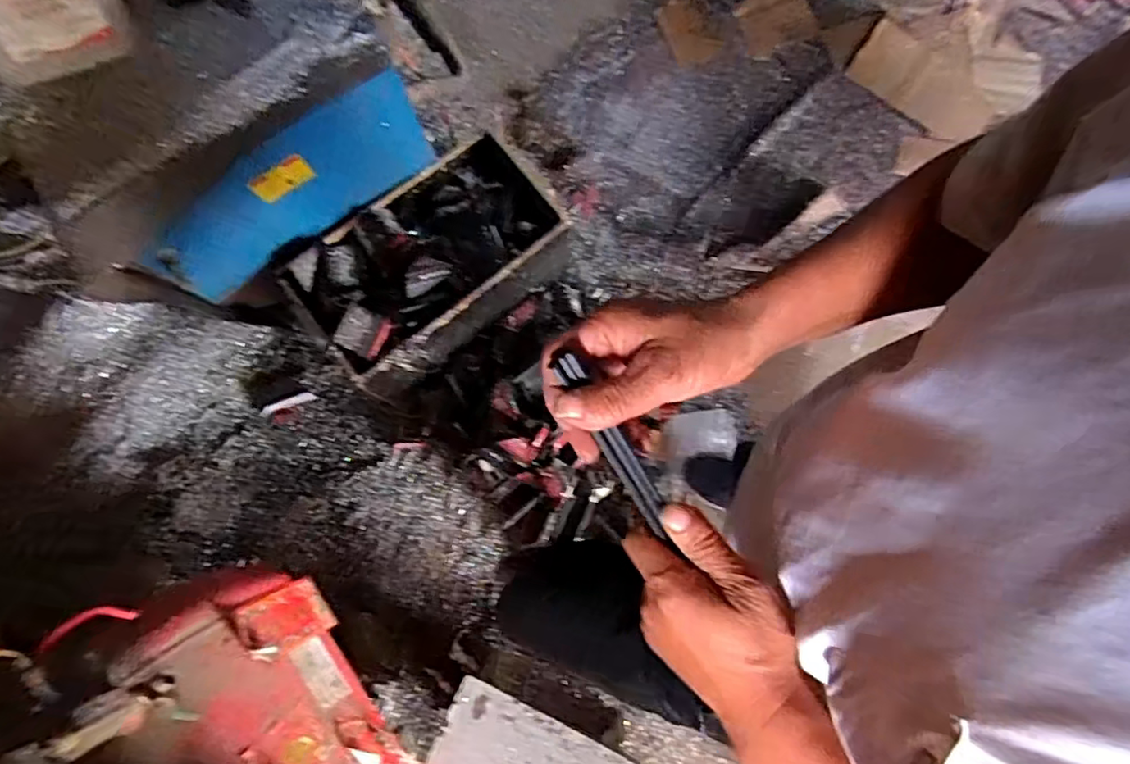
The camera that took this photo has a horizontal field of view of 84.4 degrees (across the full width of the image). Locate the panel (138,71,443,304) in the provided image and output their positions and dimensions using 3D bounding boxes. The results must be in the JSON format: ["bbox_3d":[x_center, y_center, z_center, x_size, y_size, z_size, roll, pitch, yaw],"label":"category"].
[{"bbox_3d":[-0.491,-0.343,1.120,0.519,0.283,0.030,-36,80,-5],"label":"panel"}]

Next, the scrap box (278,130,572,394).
[{"bbox_3d":[-0.271,-0.239,1.360,0.534,0.245,0.328,-38,80,-6],"label":"scrap box"}]

